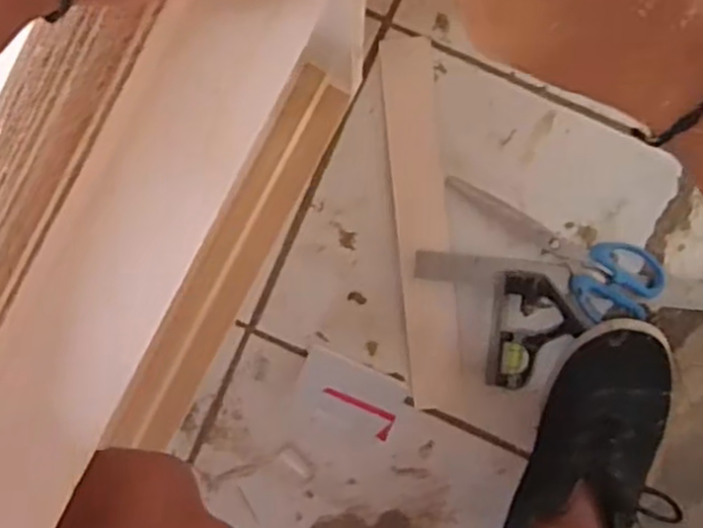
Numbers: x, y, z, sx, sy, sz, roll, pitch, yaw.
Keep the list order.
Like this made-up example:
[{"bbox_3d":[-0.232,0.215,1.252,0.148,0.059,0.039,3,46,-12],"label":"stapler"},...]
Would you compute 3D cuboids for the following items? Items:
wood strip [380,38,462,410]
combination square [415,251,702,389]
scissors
[{"bbox_3d":[0.064,-0.033,0.667,0.046,0.007,0.326,-6,92,1],"label":"wood strip"},{"bbox_3d":[0.202,0.058,0.659,0.296,0.024,0.110,6,92,0],"label":"combination square"},{"bbox_3d":[0.176,-0.004,0.656,0.209,0.022,0.072,21,92,0],"label":"scissors"}]

